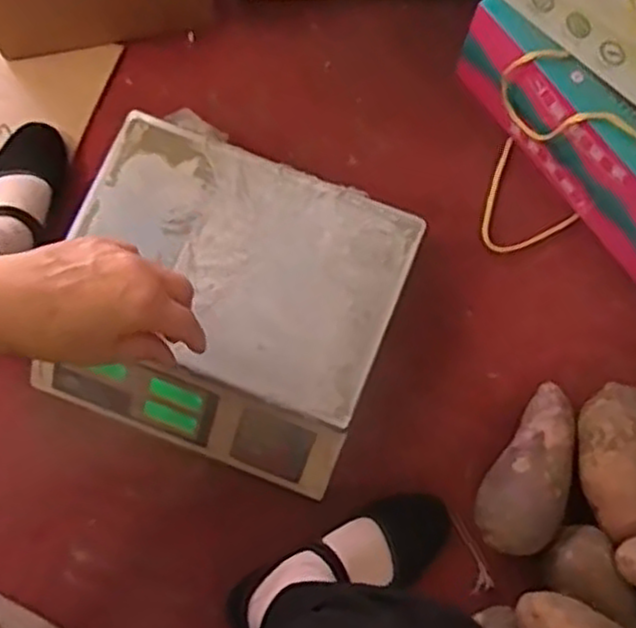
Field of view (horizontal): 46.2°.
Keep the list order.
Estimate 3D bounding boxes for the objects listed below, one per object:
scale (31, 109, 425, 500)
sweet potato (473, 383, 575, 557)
[{"bbox_3d":[-0.095,-0.012,0.781,0.328,0.088,0.306,21,78,6],"label":"scale"},{"bbox_3d":[0.219,0.157,0.757,0.073,0.070,0.171,27,79,7],"label":"sweet potato"}]

